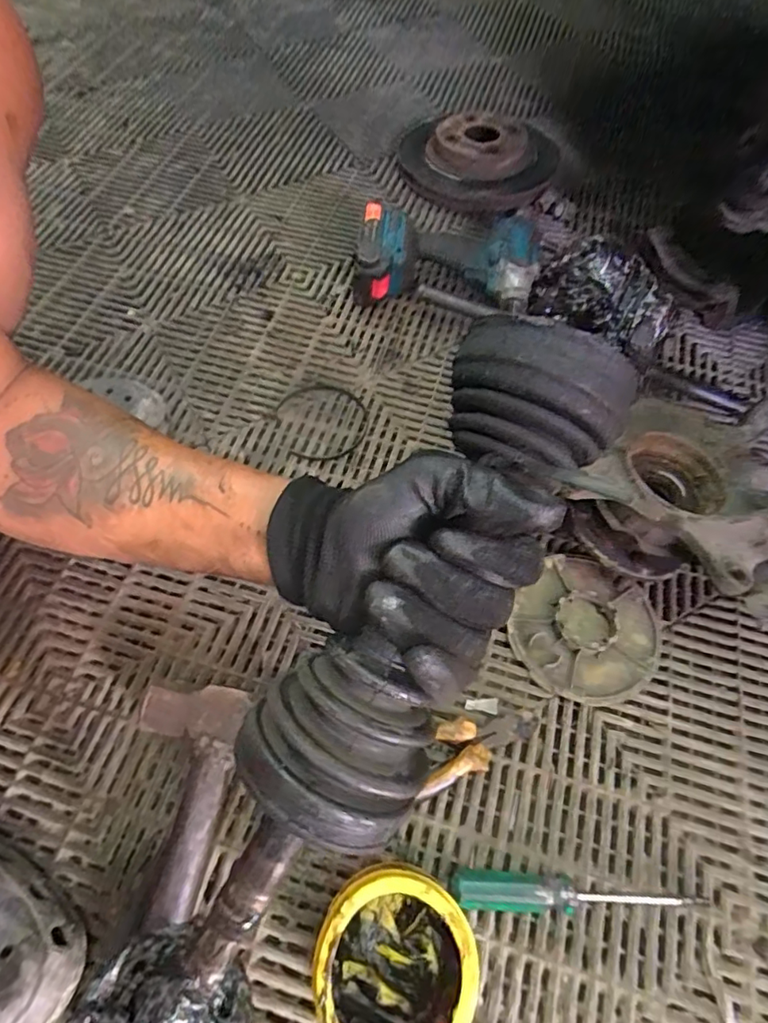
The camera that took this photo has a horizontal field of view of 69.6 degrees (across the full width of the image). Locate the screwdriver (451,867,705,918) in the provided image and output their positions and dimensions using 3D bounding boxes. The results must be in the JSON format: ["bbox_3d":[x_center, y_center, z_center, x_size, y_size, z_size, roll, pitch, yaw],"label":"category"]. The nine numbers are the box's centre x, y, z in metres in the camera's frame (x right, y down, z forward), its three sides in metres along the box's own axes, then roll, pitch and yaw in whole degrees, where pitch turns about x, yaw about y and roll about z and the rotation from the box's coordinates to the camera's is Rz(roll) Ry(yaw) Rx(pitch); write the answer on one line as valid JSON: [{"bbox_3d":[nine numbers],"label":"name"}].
[{"bbox_3d":[0.142,0.287,0.412,0.182,0.025,0.025,5,62,0],"label":"screwdriver"}]

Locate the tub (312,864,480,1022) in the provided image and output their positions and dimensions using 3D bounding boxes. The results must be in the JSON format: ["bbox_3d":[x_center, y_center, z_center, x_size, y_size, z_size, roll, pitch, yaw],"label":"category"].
[{"bbox_3d":[0.007,0.303,0.375,0.097,0.074,0.097,1,62,-2],"label":"tub"}]

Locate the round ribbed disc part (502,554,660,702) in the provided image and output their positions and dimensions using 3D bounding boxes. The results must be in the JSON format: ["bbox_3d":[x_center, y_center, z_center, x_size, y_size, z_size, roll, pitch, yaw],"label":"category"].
[{"bbox_3d":[0.189,0.110,0.516,0.131,0.026,0.126,1,62,-2],"label":"round ribbed disc part"}]

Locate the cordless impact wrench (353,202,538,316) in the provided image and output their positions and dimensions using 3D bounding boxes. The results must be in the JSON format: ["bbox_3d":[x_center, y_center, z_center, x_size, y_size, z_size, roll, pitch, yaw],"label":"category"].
[{"bbox_3d":[0.062,-0.333,0.727,0.210,0.106,0.130,-5,62,-4],"label":"cordless impact wrench"}]

